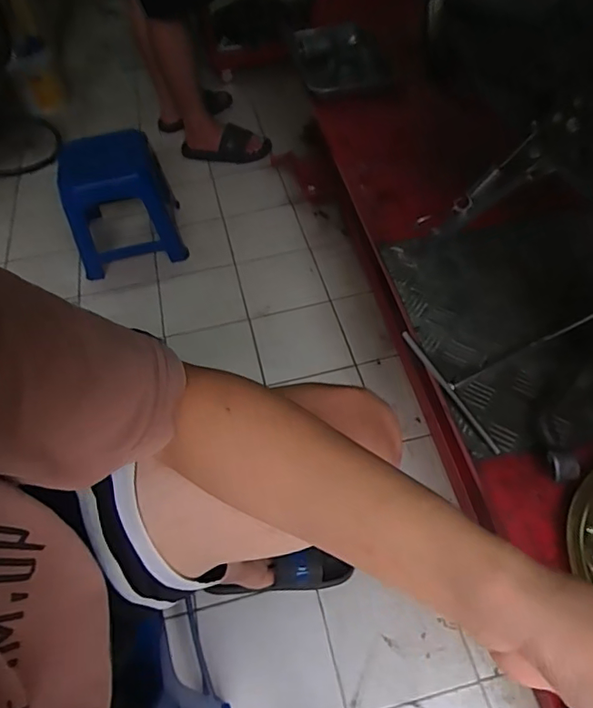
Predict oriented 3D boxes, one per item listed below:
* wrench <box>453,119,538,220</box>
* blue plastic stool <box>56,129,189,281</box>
[{"bbox_3d":[0.220,-0.201,0.576,0.022,0.117,0.011,15,43,-33],"label":"wrench"},{"bbox_3d":[-0.454,-0.392,1.348,0.252,0.256,0.254,-16,53,-7],"label":"blue plastic stool"}]

